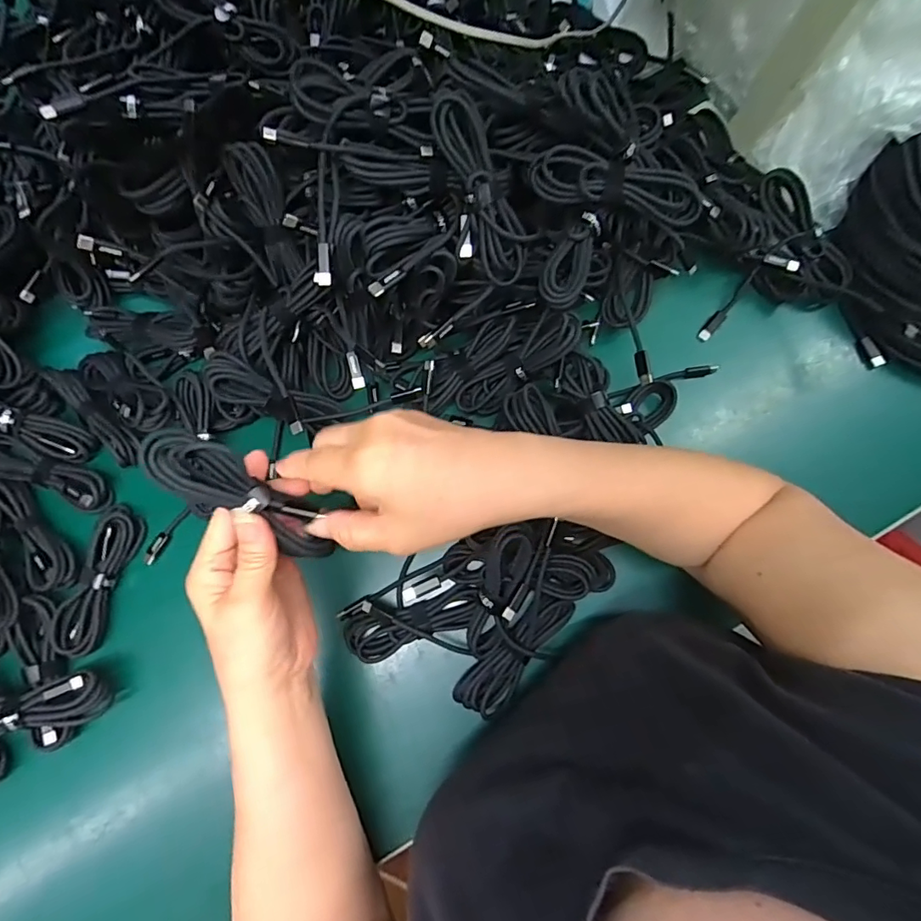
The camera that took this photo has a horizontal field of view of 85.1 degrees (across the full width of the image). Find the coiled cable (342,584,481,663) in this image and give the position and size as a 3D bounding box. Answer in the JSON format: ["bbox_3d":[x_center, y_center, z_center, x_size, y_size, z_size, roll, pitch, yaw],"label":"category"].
[{"bbox_3d":[-0.036,0.123,0.378,0.106,0.021,0.033,-15,80,-2],"label":"coiled cable"}]

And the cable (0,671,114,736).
[{"bbox_3d":[-0.318,0.185,0.364,0.109,0.034,0.036,-15,80,-2],"label":"cable"}]

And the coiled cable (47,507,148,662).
[{"bbox_3d":[-0.287,0.095,0.395,0.034,0.016,0.114,20,81,4],"label":"coiled cable"}]

